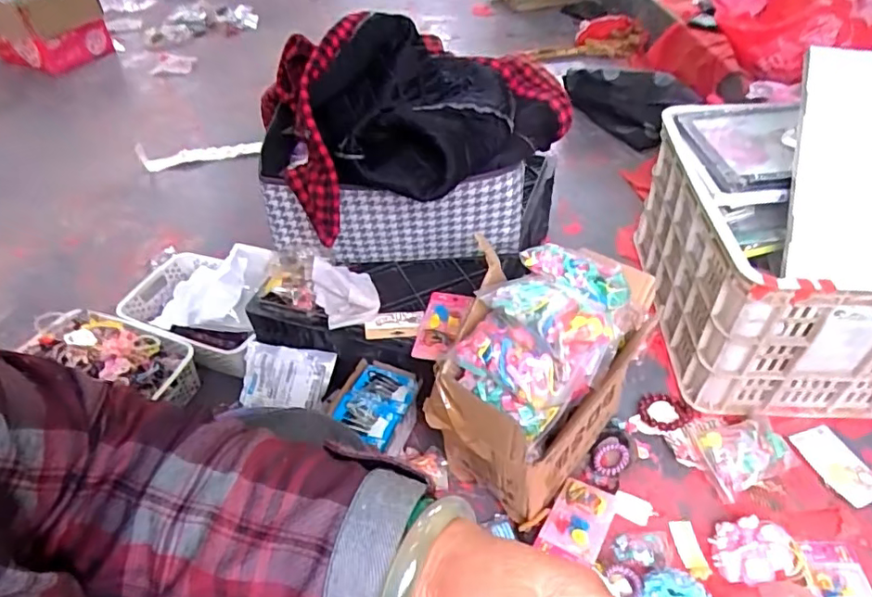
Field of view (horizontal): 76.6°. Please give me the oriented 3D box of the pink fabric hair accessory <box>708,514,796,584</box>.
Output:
[{"bbox_3d":[0.425,0.335,0.737,0.112,0.033,0.085,-6,44,-2],"label":"pink fabric hair accessory"}]

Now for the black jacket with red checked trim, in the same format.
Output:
[{"bbox_3d":[-0.019,-0.276,0.784,0.394,0.181,0.260,-34,52,-27],"label":"black jacket with red checked trim"}]

